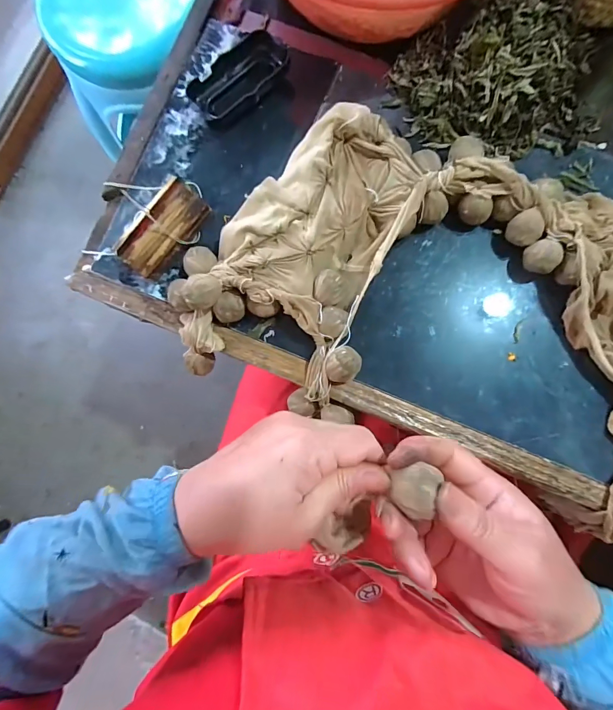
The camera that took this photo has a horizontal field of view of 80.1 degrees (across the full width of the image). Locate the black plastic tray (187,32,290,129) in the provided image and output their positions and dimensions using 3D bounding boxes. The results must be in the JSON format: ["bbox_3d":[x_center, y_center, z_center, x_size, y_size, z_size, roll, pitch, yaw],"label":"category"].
[{"bbox_3d":[-0.069,-0.285,0.384,0.105,0.026,0.050,-40,83,-1],"label":"black plastic tray"}]

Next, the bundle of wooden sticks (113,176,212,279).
[{"bbox_3d":[-0.140,-0.122,0.358,0.031,0.038,0.093,39,88,7],"label":"bundle of wooden sticks"}]

